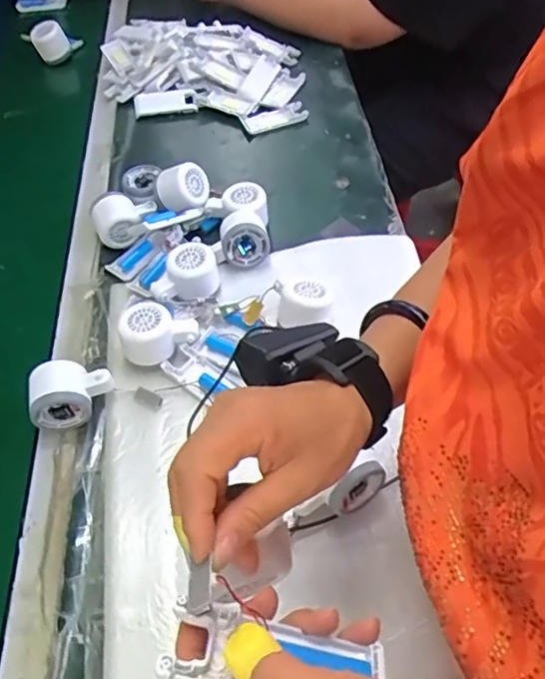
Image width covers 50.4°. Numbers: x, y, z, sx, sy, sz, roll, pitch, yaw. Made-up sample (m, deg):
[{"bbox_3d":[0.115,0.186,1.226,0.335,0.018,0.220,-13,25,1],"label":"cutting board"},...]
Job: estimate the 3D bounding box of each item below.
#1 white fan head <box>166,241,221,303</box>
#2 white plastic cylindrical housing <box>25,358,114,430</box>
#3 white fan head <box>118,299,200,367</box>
[{"bbox_3d":[-0.094,-0.081,0.688,0.057,0.041,0.057,-2,55,3],"label":"white fan head"},{"bbox_3d":[-0.212,0.055,0.606,0.085,0.057,0.046,-29,57,-15],"label":"white plastic cylindrical housing"},{"bbox_3d":[-0.127,-0.010,0.638,0.083,0.047,0.056,-28,57,-14],"label":"white fan head"}]

